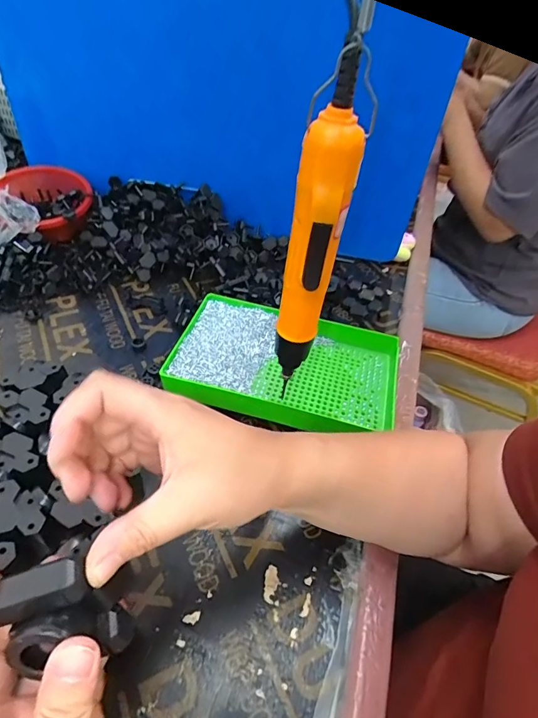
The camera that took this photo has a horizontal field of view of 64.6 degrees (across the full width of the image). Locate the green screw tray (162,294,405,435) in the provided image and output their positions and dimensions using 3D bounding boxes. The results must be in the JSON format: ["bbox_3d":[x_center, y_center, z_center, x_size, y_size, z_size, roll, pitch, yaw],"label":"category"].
[{"bbox_3d":[0.021,0.009,0.487,0.247,0.038,0.149,14,46,6],"label":"green screw tray"}]

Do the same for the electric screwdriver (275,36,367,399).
[{"bbox_3d":[0.031,-0.070,0.290,0.031,0.222,0.031,-23,53,-26],"label":"electric screwdriver"}]

